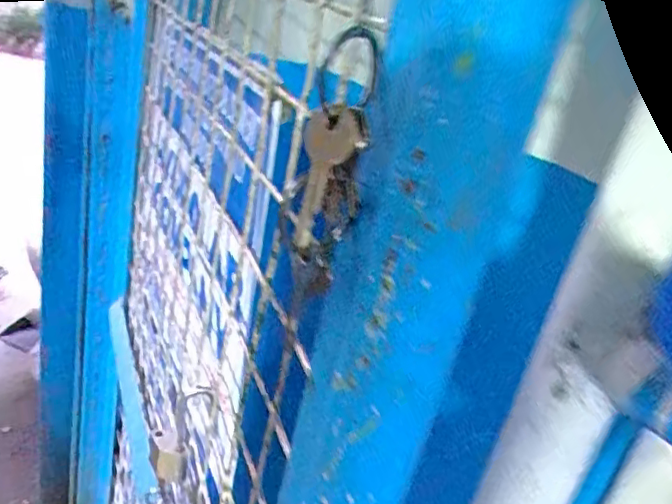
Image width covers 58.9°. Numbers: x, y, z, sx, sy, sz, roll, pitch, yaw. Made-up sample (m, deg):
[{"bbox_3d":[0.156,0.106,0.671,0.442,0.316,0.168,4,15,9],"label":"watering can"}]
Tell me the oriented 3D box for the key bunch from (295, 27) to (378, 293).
[{"bbox_3d":[-0.001,-0.029,0.216,0.021,0.092,0.028,12,24,-2],"label":"key bunch"}]

